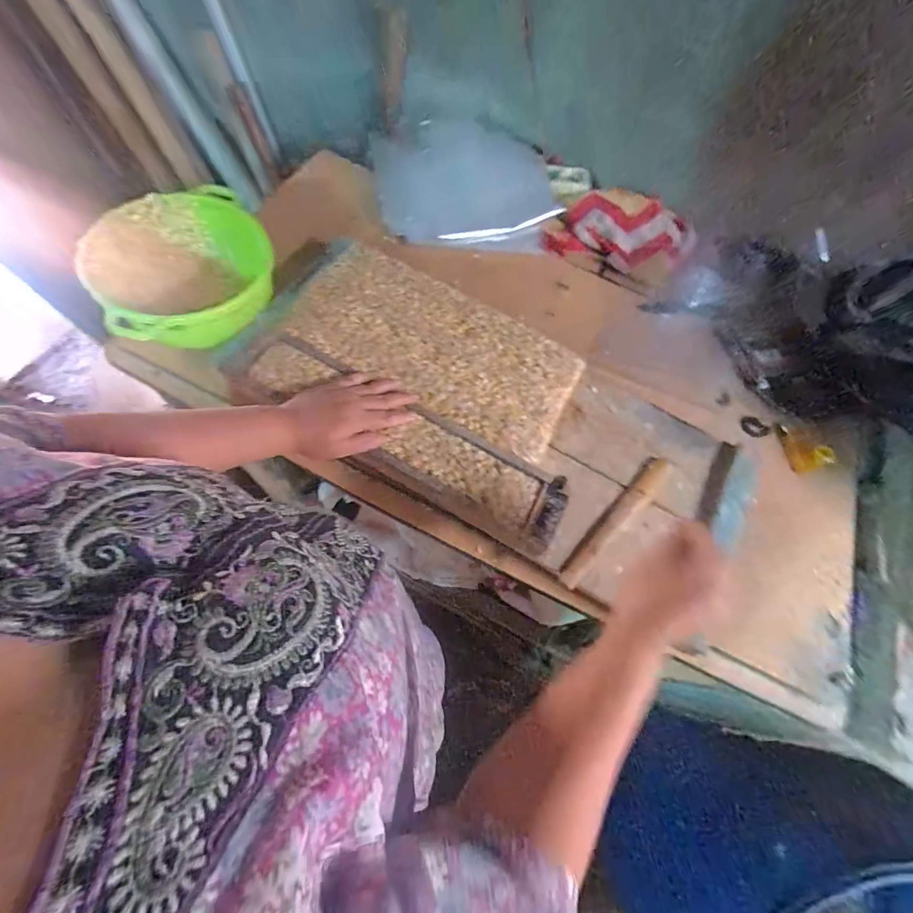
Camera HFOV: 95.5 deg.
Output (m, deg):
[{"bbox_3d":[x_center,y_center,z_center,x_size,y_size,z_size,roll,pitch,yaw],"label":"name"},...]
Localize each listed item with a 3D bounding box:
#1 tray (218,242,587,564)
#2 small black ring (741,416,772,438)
[{"bbox_3d":[-0.042,-0.107,0.526,0.436,0.044,0.276,27,67,9],"label":"tray"},{"bbox_3d":[0.451,-0.044,0.628,0.039,0.006,0.038,1,66,-2],"label":"small black ring"}]

